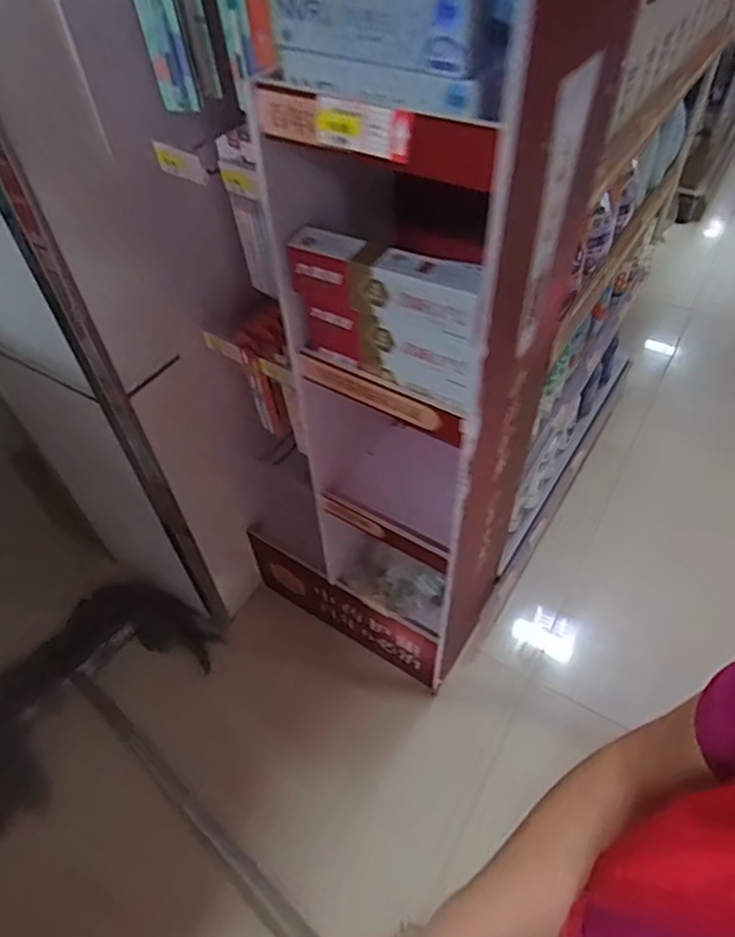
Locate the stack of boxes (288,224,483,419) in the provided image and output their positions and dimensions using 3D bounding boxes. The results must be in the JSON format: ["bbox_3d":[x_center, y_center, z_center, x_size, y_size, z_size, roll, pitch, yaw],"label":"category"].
[{"bbox_3d":[0.025,-0.170,0.681,0.228,0.161,0.051,26,55,22],"label":"stack of boxes"}]

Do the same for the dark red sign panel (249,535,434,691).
[{"bbox_3d":[-0.067,0.307,1.339,0.491,0.249,0.035,29,56,23],"label":"dark red sign panel"}]

